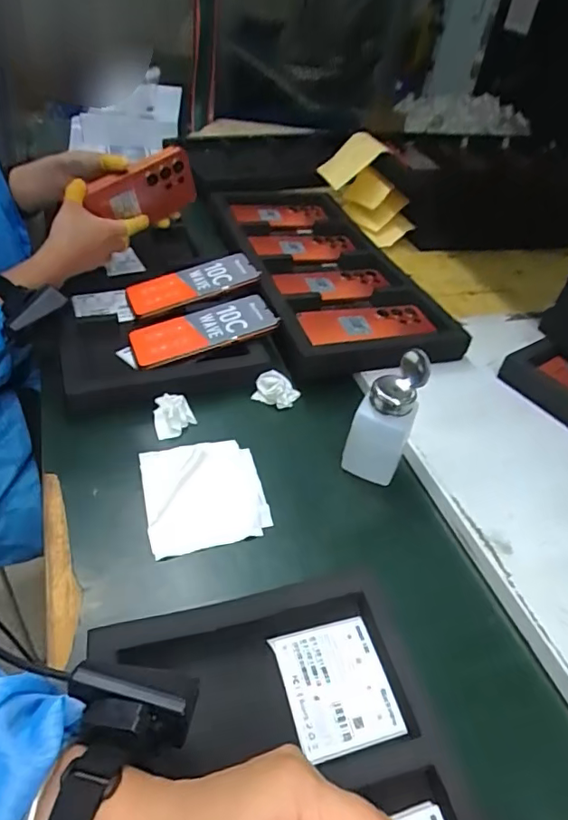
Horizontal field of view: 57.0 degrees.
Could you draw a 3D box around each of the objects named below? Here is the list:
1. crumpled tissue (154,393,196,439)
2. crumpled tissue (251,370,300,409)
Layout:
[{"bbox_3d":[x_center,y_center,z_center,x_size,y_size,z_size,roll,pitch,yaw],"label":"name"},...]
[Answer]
[{"bbox_3d":[-0.116,0.005,0.548,0.041,0.016,0.047,-10,46,-13],"label":"crumpled tissue"},{"bbox_3d":[-0.008,-0.023,0.594,0.047,0.023,0.034,15,46,12],"label":"crumpled tissue"}]

